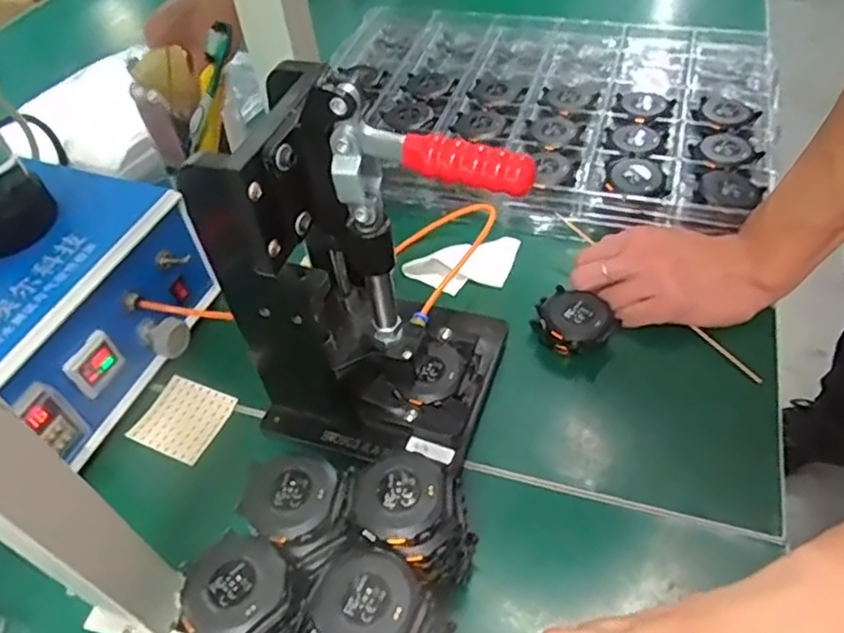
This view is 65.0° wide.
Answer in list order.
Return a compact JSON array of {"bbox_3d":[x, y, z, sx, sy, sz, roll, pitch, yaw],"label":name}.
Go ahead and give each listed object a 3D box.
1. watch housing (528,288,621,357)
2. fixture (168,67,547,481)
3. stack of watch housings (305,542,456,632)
[{"bbox_3d":[0.109,0.005,0.475,0.055,0.023,0.043,18,53,20],"label":"watch housing"},{"bbox_3d":[-0.024,-0.023,0.380,0.158,0.211,0.116,5,49,10],"label":"fixture"},{"bbox_3d":[-0.020,0.148,0.315,0.063,0.052,0.049,30,57,28],"label":"stack of watch housings"}]

